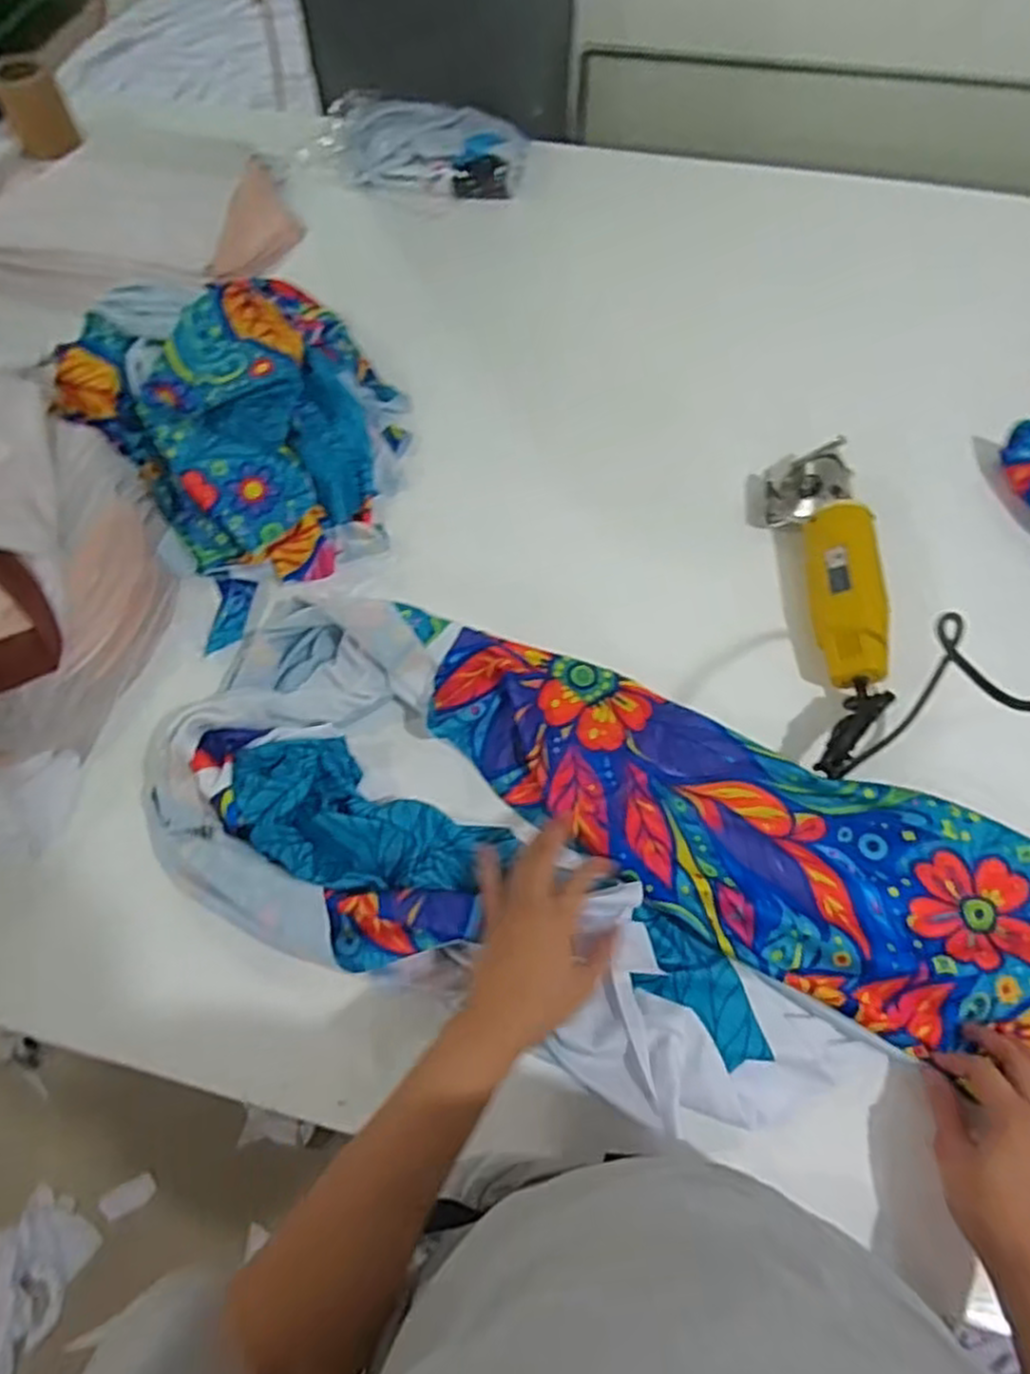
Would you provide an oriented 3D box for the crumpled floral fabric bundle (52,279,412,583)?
[{"bbox_3d":[-0.267,-0.291,0.787,0.301,0.094,0.379,-37,68,-15],"label":"crumpled floral fabric bundle"}]

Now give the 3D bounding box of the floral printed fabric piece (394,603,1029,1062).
[{"bbox_3d":[0.205,0.130,0.605,0.671,0.037,0.207,27,68,12],"label":"floral printed fabric piece"}]

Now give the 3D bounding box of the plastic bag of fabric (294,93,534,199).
[{"bbox_3d":[-0.139,-0.730,1.017,0.318,0.045,0.153,19,66,11],"label":"plastic bag of fabric"}]

